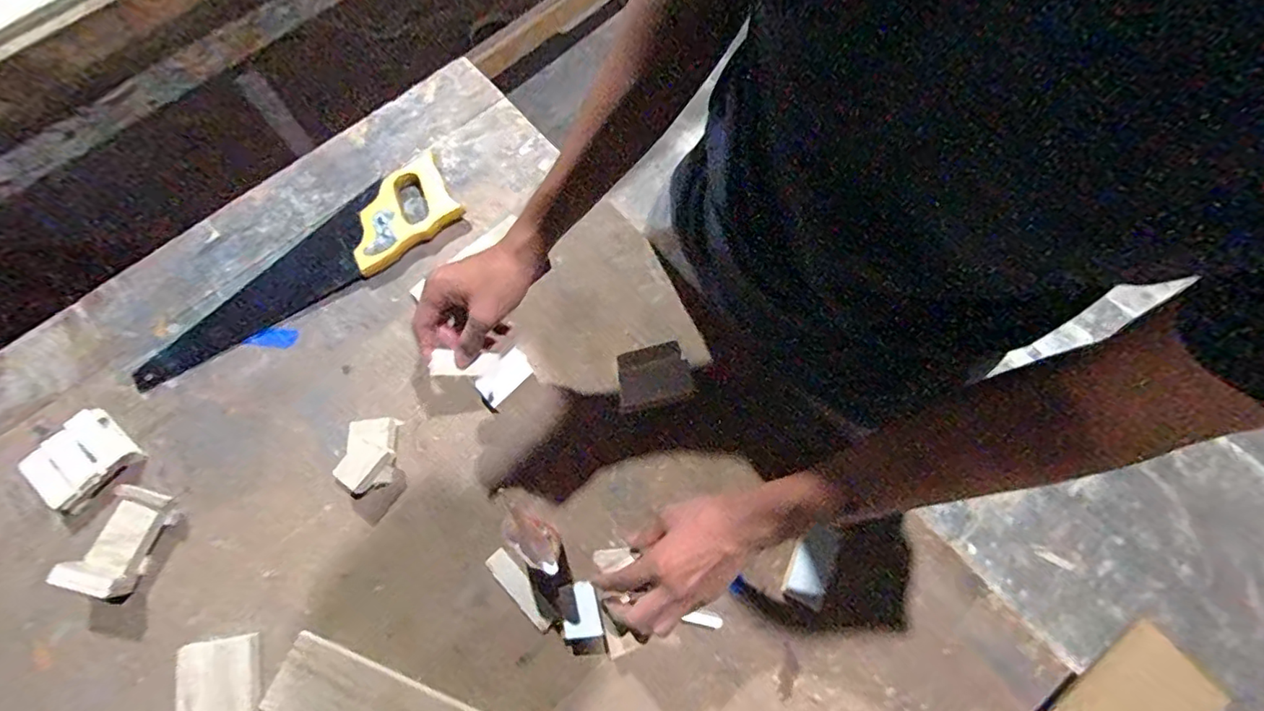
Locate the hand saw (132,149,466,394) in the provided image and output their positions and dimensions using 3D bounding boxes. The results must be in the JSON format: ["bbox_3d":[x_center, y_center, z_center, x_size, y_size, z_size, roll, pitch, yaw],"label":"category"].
[{"bbox_3d":[-0.386,-0.094,0.660,0.401,0.022,0.101,-37,77,-11],"label":"hand saw"}]

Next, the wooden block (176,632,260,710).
[{"bbox_3d":[-0.390,0.328,0.542,0.075,0.018,0.111,-10,73,-4],"label":"wooden block"}]

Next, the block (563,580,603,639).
[{"bbox_3d":[-0.051,0.250,0.561,0.035,0.010,0.050,-13,73,-5],"label":"block"}]

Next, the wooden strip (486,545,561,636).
[{"bbox_3d":[-0.112,0.235,0.572,0.025,0.005,0.089,-43,78,-12],"label":"wooden strip"}]

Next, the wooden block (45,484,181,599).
[{"bbox_3d":[-0.507,0.185,0.567,0.057,0.044,0.105,20,74,5],"label":"wooden block"}]

